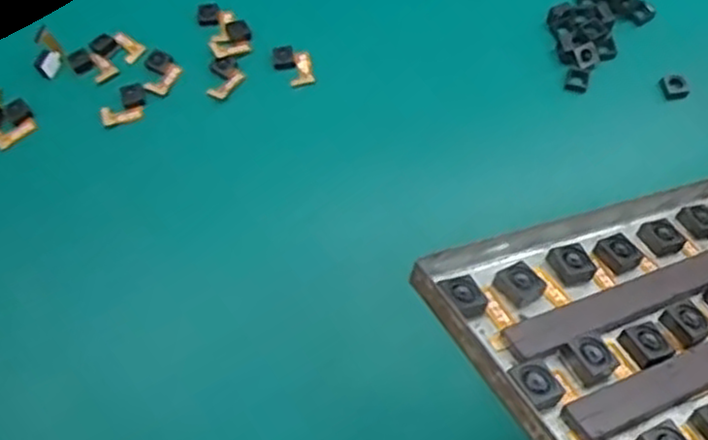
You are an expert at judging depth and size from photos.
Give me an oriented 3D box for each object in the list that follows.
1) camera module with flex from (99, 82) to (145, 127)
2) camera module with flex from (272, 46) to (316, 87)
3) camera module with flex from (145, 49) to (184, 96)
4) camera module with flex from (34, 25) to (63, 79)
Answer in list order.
[{"bbox_3d":[-0.092,-0.046,0.288,0.018,0.004,0.015,-16,67,-4],"label":"camera module with flex"},{"bbox_3d":[-0.024,-0.062,0.291,0.015,0.004,0.018,-12,66,-3],"label":"camera module with flex"},{"bbox_3d":[-0.078,-0.060,0.293,0.013,0.004,0.019,16,68,9],"label":"camera module with flex"},{"bbox_3d":[-0.123,-0.067,0.292,0.008,0.013,0.015,12,68,8],"label":"camera module with flex"}]

